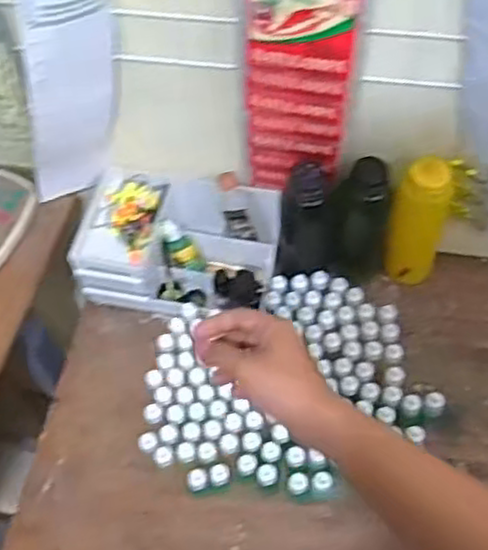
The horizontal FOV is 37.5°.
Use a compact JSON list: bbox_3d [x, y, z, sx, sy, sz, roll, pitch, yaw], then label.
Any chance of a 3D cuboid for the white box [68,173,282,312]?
[{"bbox_3d":[-0.078,-0.039,0.891,0.236,0.082,0.160,3,59,5],"label":"white box"}]

